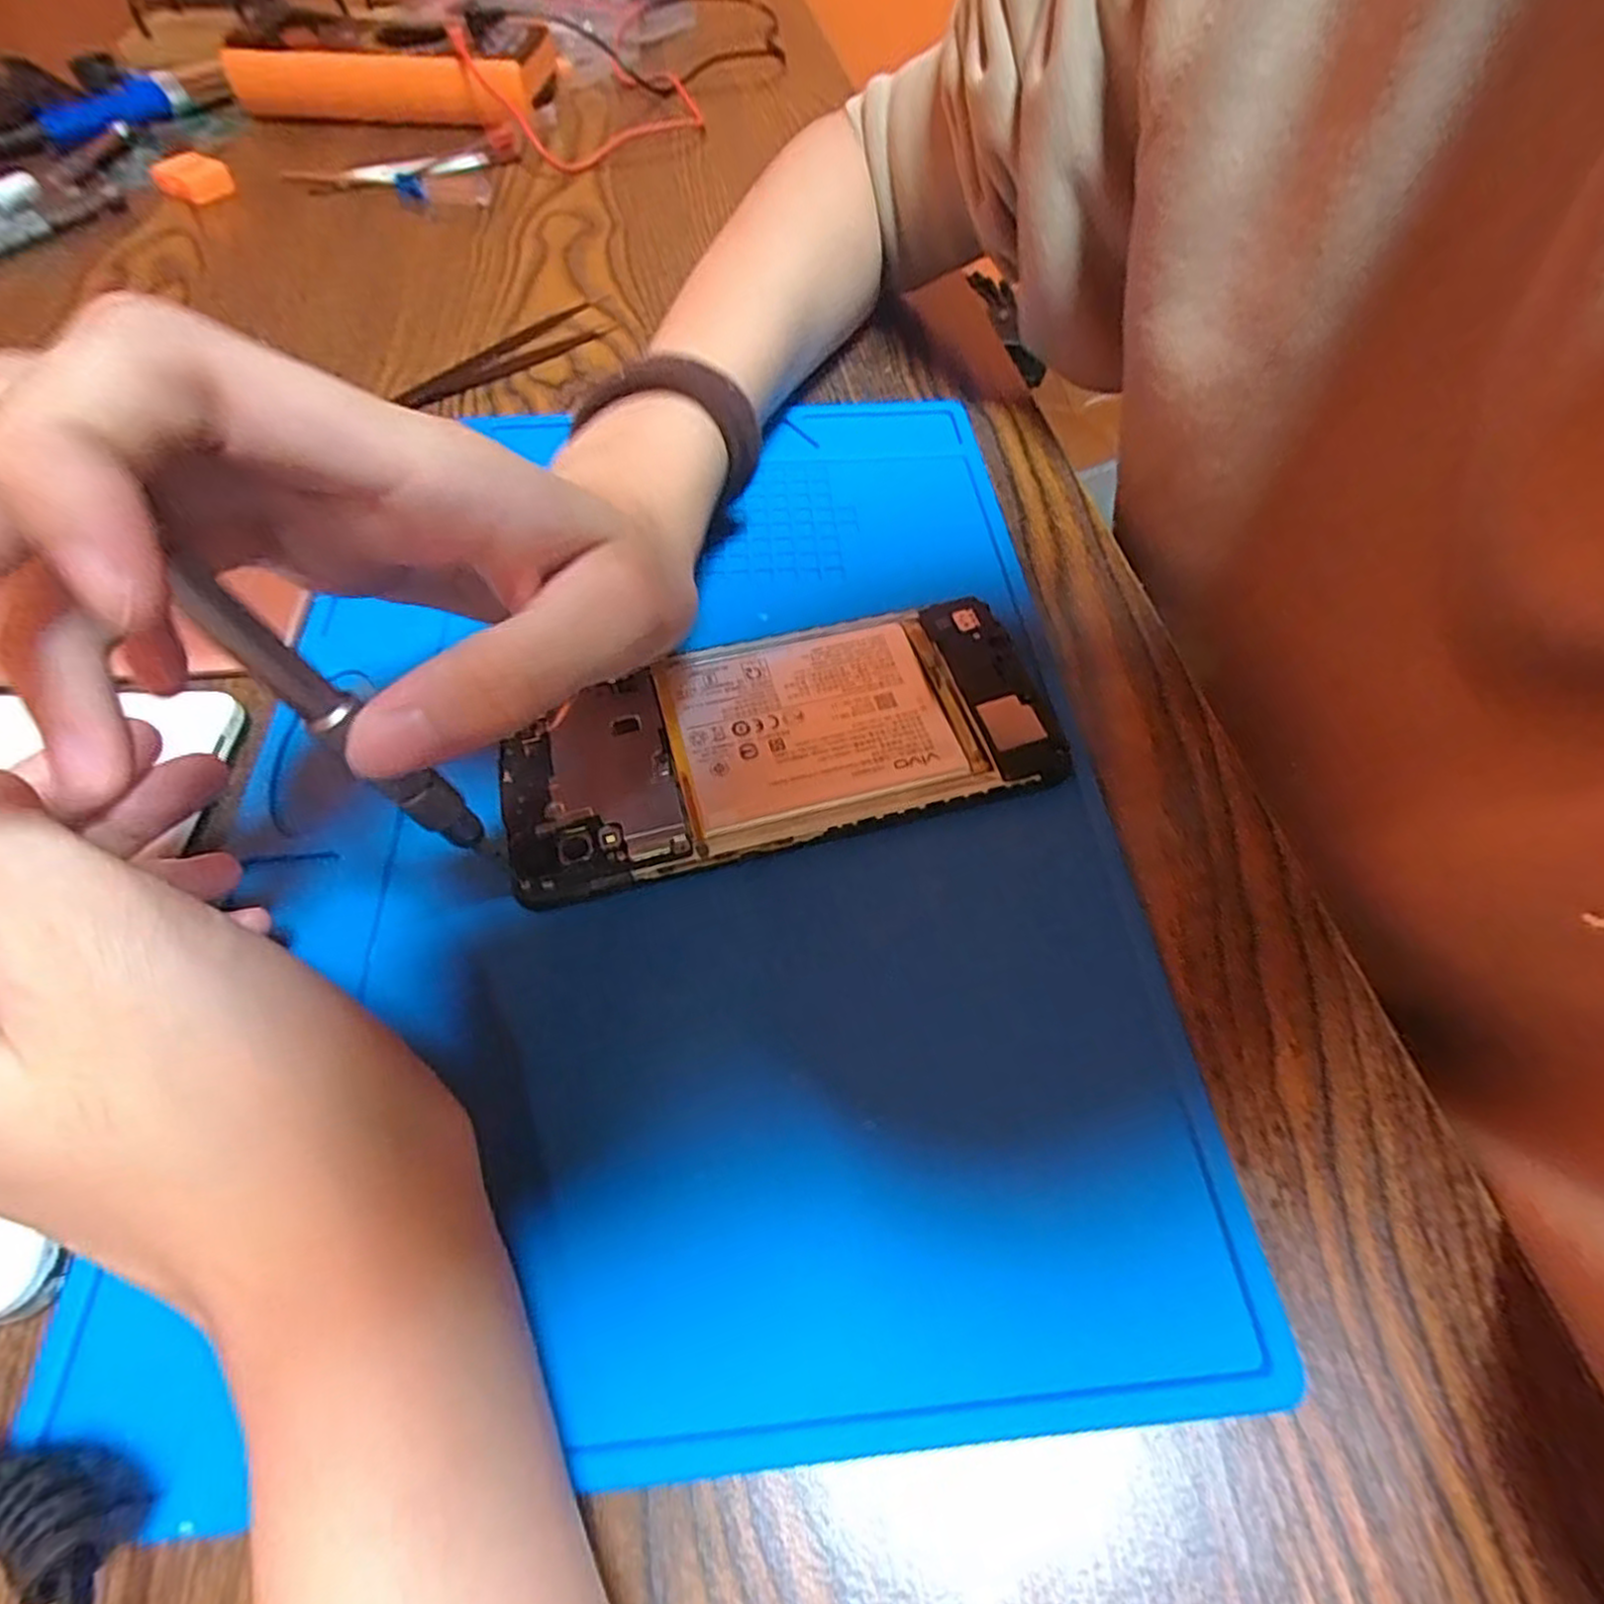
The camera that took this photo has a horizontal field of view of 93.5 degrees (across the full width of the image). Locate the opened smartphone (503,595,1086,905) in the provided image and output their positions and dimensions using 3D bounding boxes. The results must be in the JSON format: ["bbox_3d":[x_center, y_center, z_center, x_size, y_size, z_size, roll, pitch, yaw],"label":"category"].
[{"bbox_3d":[-0.006,-0.018,0.212,0.148,0.010,0.068,-13,59,-9],"label":"opened smartphone"}]

